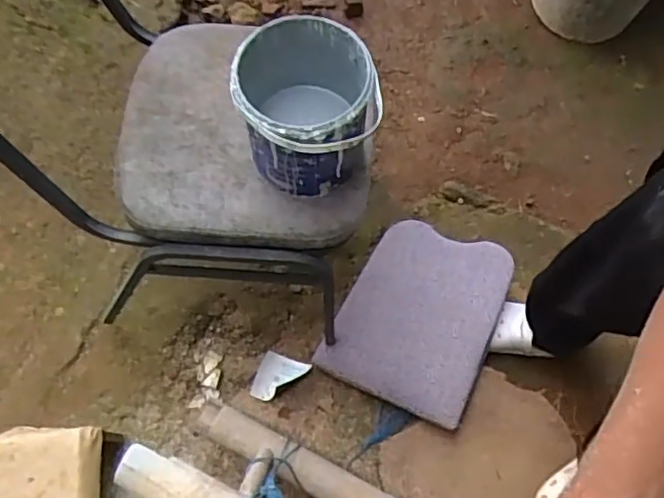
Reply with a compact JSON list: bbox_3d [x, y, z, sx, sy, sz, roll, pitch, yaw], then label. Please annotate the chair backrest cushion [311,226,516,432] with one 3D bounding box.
[{"bbox_3d":[0.180,0.128,1.265,0.304,0.034,0.370,21,73,25],"label":"chair backrest cushion"}]

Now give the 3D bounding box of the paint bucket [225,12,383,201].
[{"bbox_3d":[-0.036,-0.187,0.877,0.176,0.193,0.194,-12,75,-6],"label":"paint bucket"}]

